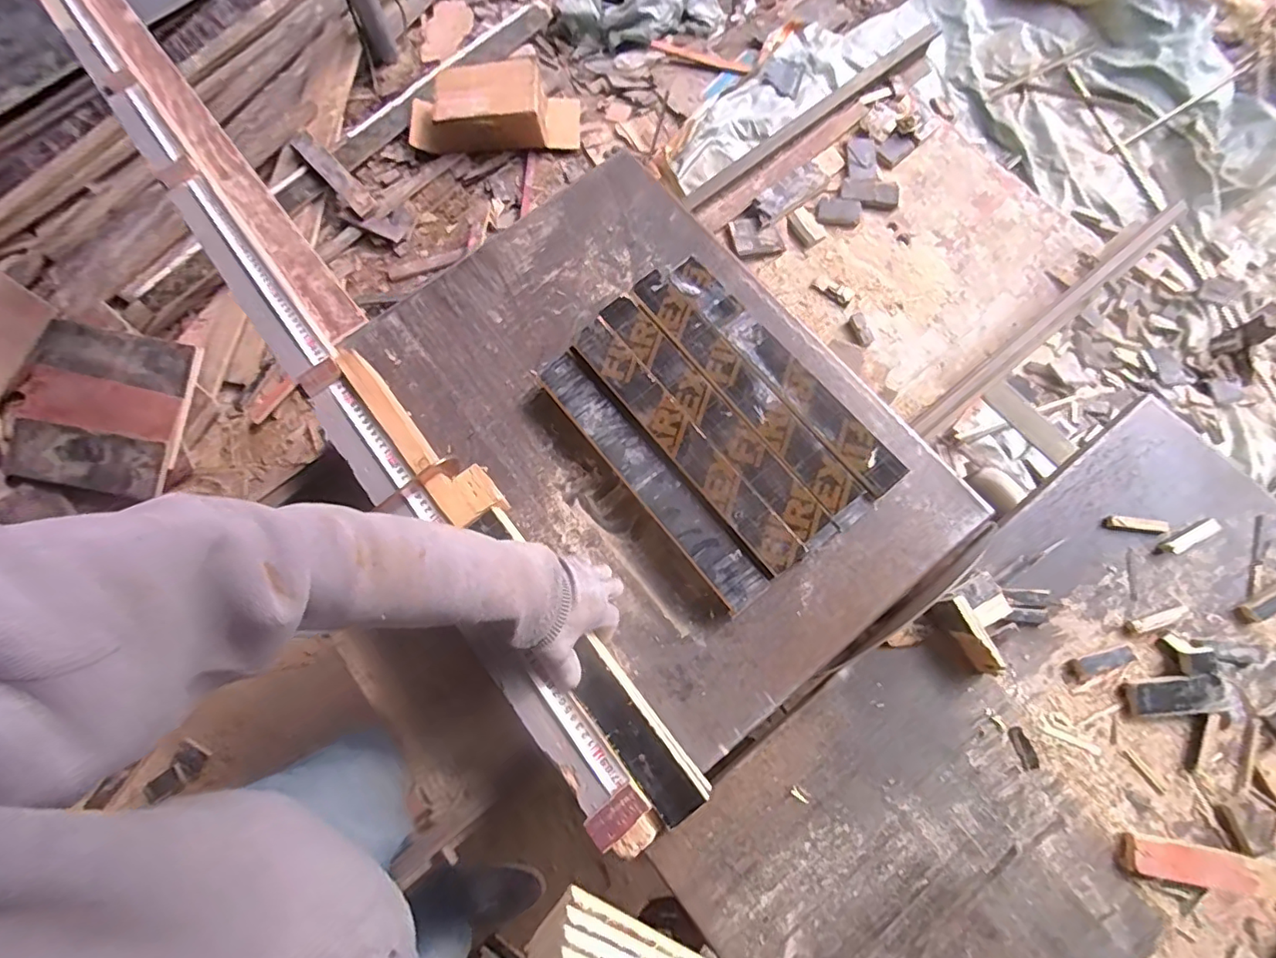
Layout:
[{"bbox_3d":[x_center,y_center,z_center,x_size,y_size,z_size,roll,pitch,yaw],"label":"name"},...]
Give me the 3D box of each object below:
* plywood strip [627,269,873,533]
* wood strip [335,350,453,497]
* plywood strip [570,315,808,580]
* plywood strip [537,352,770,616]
[{"bbox_3d":[0.124,-0.102,0.680,0.053,0.019,0.387,-38,78,-7],"label":"plywood strip"},{"bbox_3d":[-0.291,-0.072,0.671,0.033,0.013,0.215,-38,78,-7],"label":"wood strip"},{"bbox_3d":[0.051,-0.043,0.664,0.052,0.019,0.366,-38,78,-7],"label":"plywood strip"},{"bbox_3d":[0.010,-0.005,0.668,0.052,0.015,0.366,-39,78,-7],"label":"plywood strip"}]

